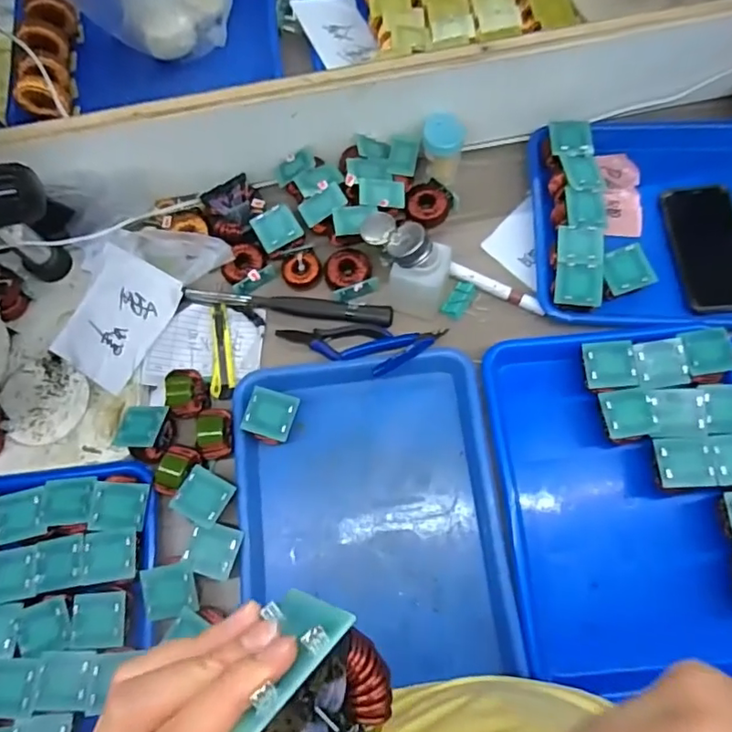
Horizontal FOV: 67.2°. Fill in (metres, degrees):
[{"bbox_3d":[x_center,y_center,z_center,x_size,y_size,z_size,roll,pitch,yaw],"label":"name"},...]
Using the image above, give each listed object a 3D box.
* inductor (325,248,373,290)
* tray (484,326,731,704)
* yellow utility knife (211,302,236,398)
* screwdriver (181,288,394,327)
[{"bbox_3d":[-0.020,-0.106,0.603,0.051,0.020,0.045,-12,80,5],"label":"inductor"},{"bbox_3d":[0.243,0.125,0.518,0.228,0.044,0.322,-3,77,-1],"label":"tray"},{"bbox_3d":[-0.153,-0.018,0.587,0.024,0.008,0.108,-7,72,1],"label":"yellow utility knife"},{"bbox_3d":[-0.085,-0.067,0.602,0.227,0.016,0.025,8,73,5],"label":"screwdriver"}]

